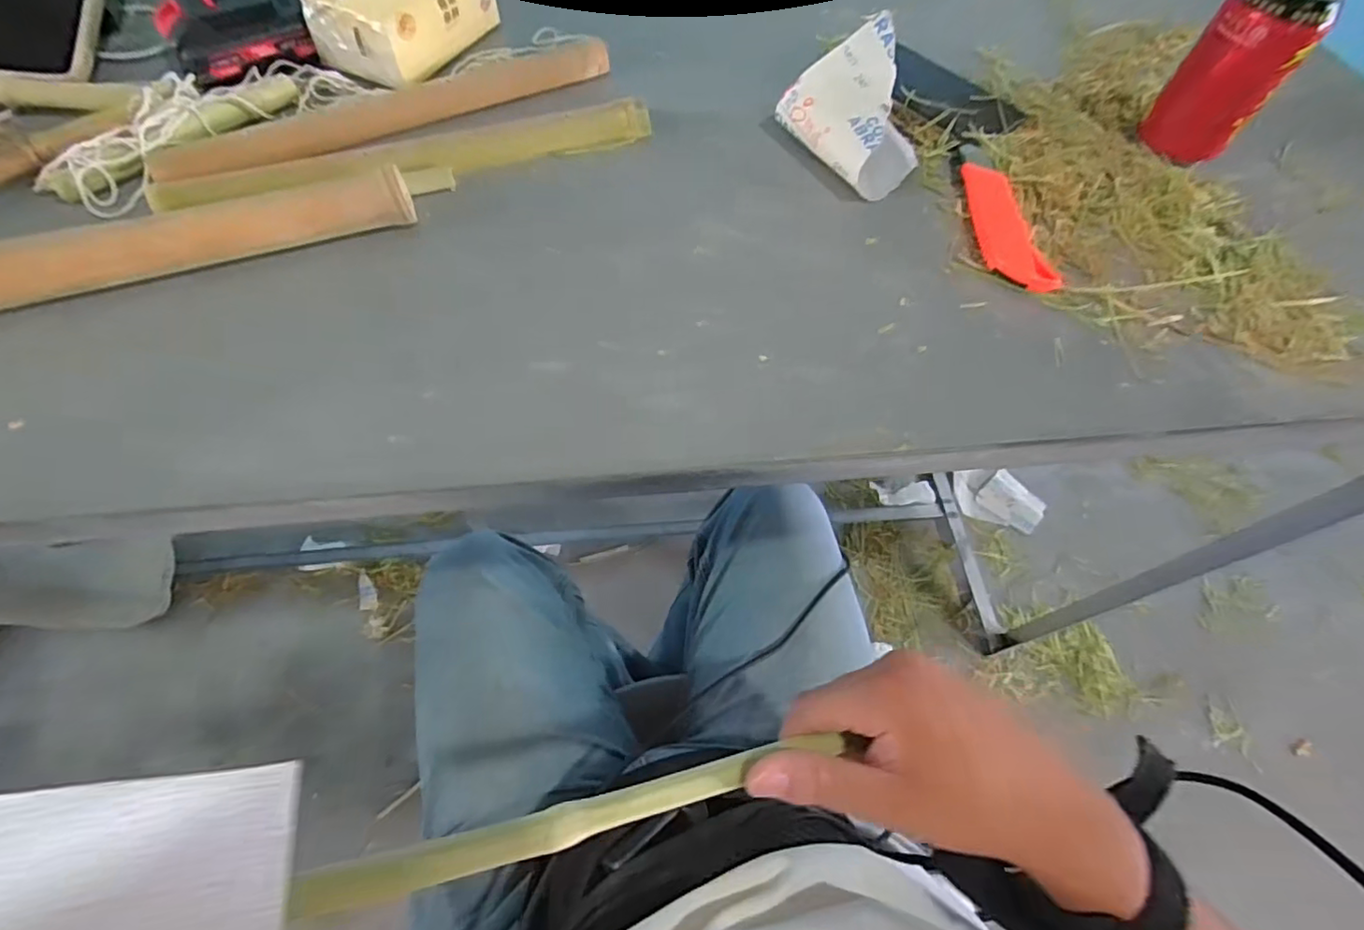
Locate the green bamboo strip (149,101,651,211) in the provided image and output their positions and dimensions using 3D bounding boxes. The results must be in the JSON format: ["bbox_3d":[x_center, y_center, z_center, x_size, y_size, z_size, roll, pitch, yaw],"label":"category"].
[{"bbox_3d":[-0.185,-0.226,0.423,0.331,0.010,0.052,-16,64,-11],"label":"green bamboo strip"}]

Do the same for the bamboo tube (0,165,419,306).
[{"bbox_3d":[-0.337,-0.130,0.355,0.332,0.031,0.031,-19,65,-12],"label":"bamboo tube"}]

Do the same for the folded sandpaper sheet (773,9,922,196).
[{"bbox_3d":[0.128,-0.255,0.425,0.070,0.065,0.102,-28,67,-16],"label":"folded sandpaper sheet"}]

